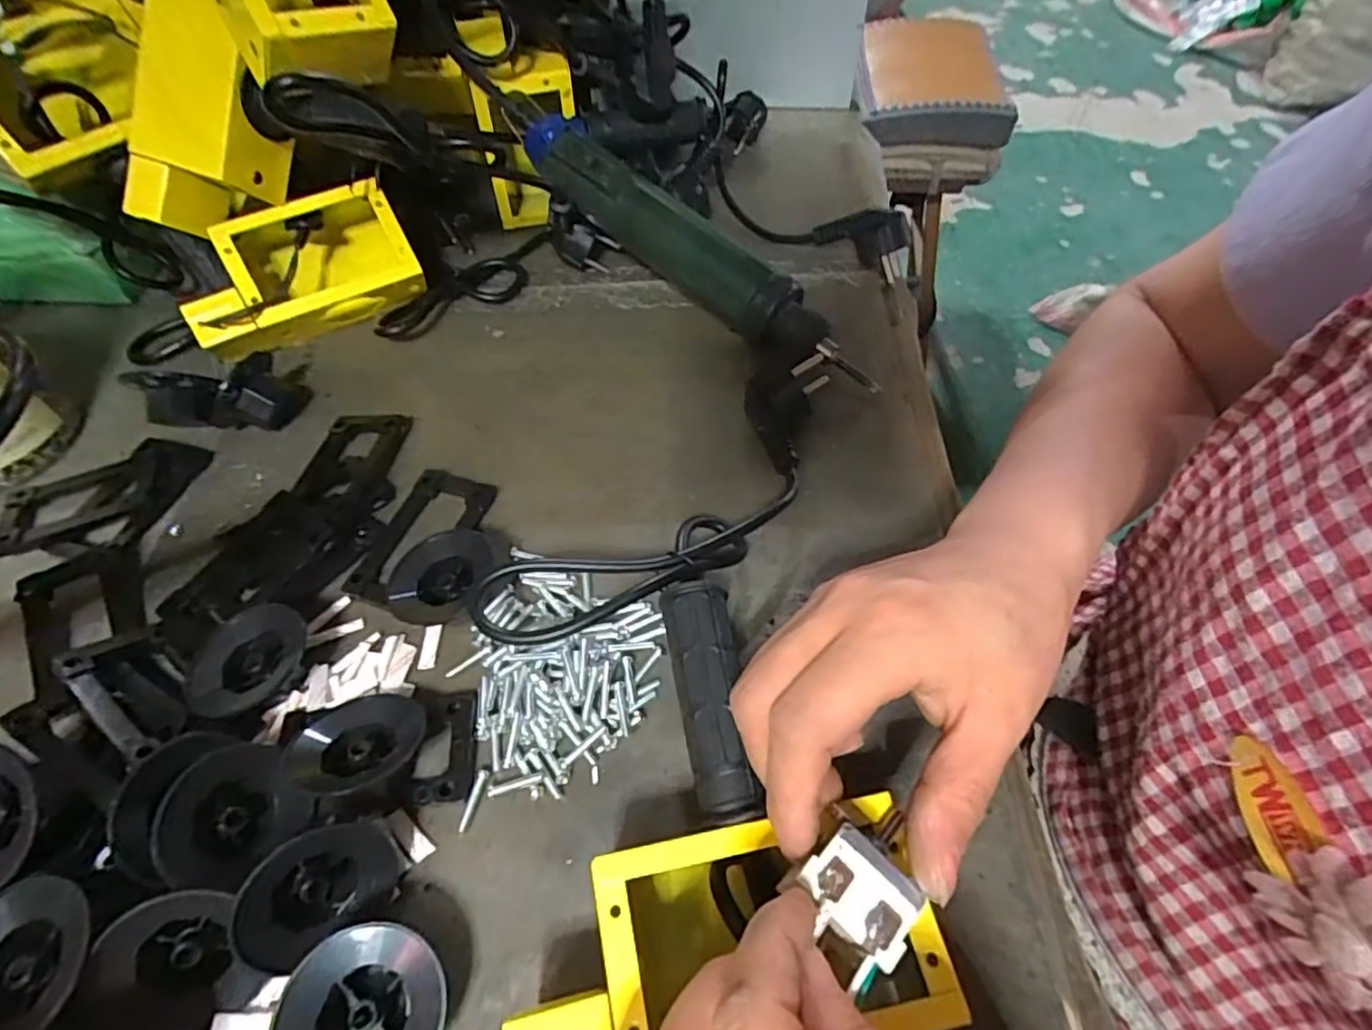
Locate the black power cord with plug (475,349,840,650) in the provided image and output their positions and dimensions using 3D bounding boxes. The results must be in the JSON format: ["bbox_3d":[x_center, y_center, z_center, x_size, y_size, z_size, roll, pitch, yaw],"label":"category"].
[{"bbox_3d":[0.005,-0.005,0.305,0.062,0.040,0.215,36,64,23],"label":"black power cord with plug"}]

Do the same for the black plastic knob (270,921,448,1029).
[{"bbox_3d":[-0.102,0.160,0.207,0.044,0.025,0.048,-10,56,-5],"label":"black plastic knob"}]

